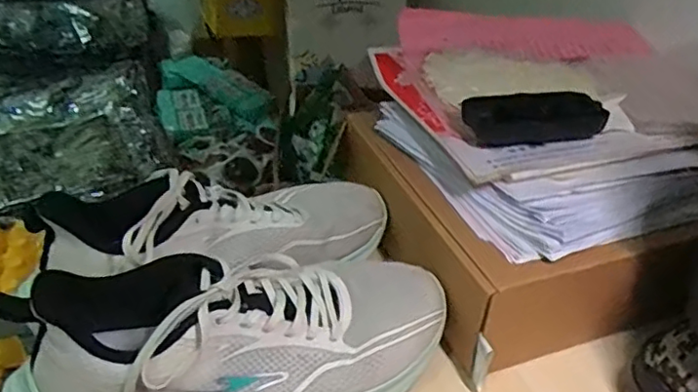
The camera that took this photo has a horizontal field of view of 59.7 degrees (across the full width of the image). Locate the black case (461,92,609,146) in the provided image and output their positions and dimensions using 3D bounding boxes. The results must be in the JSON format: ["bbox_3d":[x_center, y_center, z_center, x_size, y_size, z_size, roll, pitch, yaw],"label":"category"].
[{"bbox_3d":[0.150,-0.065,0.492,0.105,0.025,0.042,-6,36,-13],"label":"black case"}]

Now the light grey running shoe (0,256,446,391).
[{"bbox_3d":[-0.065,0.087,0.385,0.273,0.097,0.096,-8,36,-15],"label":"light grey running shoe"}]

